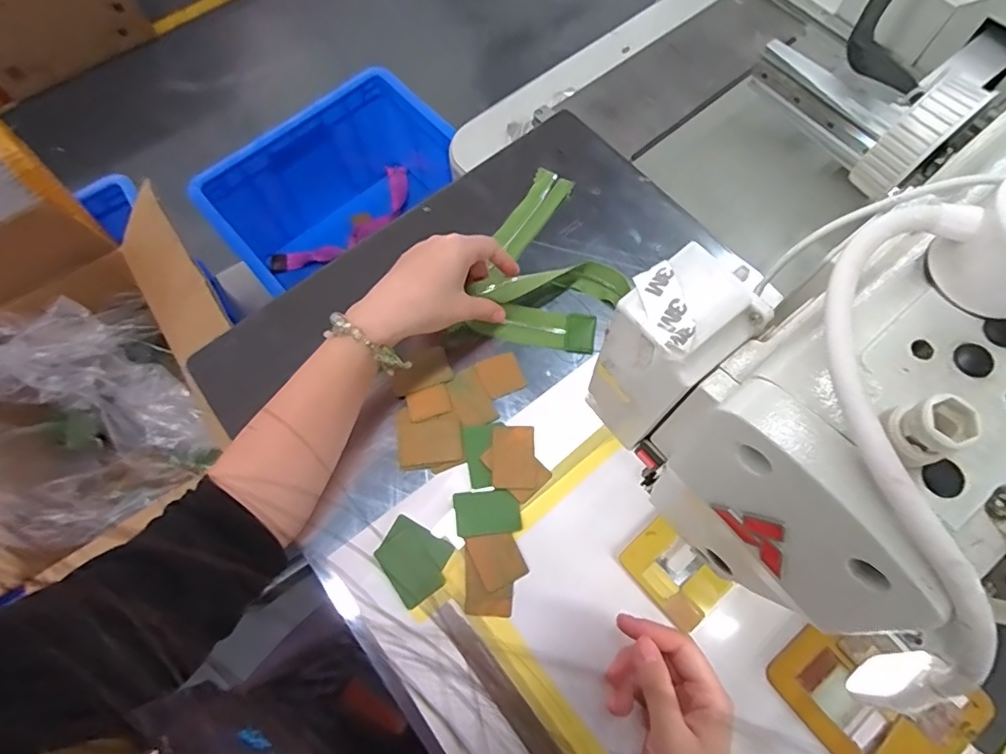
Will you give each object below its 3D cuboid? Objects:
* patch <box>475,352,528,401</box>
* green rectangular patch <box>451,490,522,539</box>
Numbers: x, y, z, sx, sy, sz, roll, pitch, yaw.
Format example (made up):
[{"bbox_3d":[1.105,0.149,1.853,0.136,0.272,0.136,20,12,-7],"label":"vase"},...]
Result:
[{"bbox_3d":[-0.002,-0.001,0.464,0.035,0.004,0.037,-21,71,-6],"label":"patch"},{"bbox_3d":[-0.012,0.108,0.420,0.053,0.004,0.034,-4,73,-3],"label":"green rectangular patch"}]

